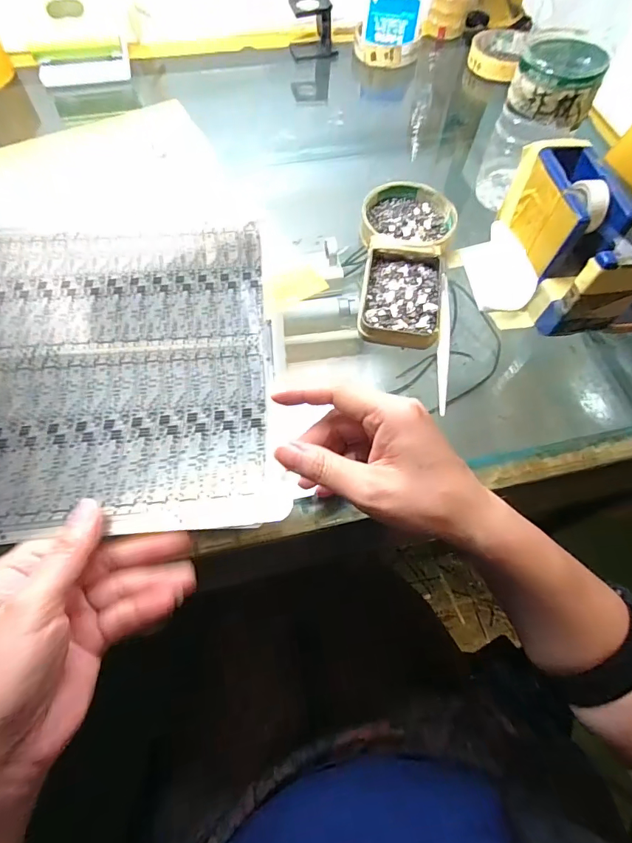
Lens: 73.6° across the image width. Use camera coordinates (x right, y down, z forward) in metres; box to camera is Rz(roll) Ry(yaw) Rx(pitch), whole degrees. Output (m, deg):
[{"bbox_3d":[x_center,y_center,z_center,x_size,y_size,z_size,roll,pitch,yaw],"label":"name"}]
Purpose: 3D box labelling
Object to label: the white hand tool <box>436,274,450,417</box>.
[{"bbox_3d":[0.099,-0.064,0.327,0.009,0.007,0.131,8,62,4],"label":"white hand tool"}]

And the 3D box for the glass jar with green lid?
[{"bbox_3d":[0.186,-0.244,0.363,0.062,0.115,0.059,0,62,0],"label":"glass jar with green lid"}]

